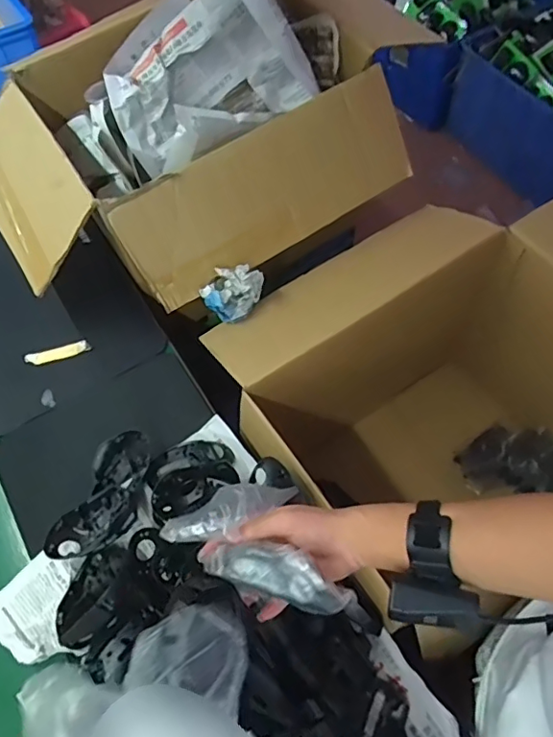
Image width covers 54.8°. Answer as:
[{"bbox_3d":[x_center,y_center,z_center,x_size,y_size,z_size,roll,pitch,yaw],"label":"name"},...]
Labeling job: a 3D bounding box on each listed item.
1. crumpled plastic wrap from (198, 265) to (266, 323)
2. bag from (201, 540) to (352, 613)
[{"bbox_3d":[-0.073,-0.124,0.845,0.073,0.068,0.078,-1,60,2],"label":"crumpled plastic wrap"},{"bbox_3d":[-0.002,0.173,0.445,0.123,0.048,0.034,10,60,20],"label":"bag"}]

